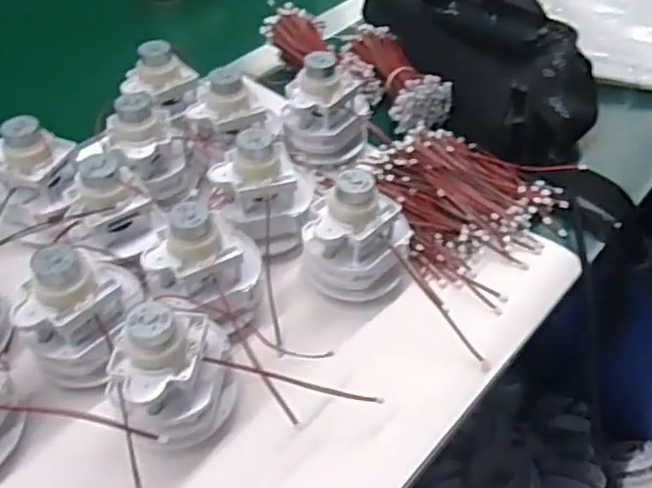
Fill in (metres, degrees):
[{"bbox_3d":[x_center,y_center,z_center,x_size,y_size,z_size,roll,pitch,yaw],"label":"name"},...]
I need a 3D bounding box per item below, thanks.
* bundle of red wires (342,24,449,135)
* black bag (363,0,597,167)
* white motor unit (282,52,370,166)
[{"bbox_3d":[0.063,-0.155,0.584,0.051,0.040,0.122,-19,50,-18],"label":"bundle of red wires"},{"bbox_3d":[0.145,-0.182,0.583,0.134,0.075,0.266,-14,49,-14],"label":"black bag"},{"bbox_3d":[0.000,-0.110,0.519,0.069,0.081,0.059,3,47,1],"label":"white motor unit"}]

